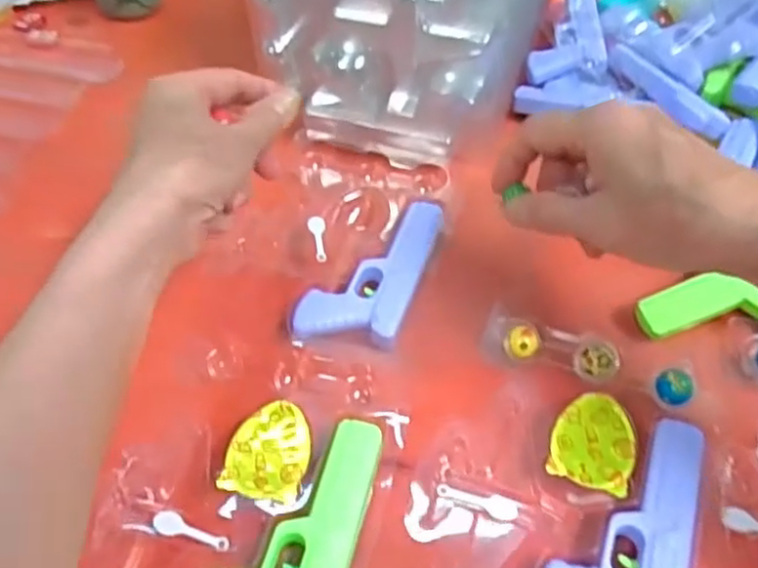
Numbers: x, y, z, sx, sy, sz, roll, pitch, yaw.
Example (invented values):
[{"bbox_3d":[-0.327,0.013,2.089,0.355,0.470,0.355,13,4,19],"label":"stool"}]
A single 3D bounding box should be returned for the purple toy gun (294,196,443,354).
[{"bbox_3d":[-0.002,-0.009,0.421,0.060,0.010,0.115,15,55,14],"label":"purple toy gun"}]

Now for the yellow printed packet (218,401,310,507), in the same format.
[{"bbox_3d":[-0.053,0.084,0.348,0.039,0.013,0.050,8,53,9],"label":"yellow printed packet"}]

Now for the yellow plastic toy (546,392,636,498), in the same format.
[{"bbox_3d":[0.107,0.078,0.346,0.039,0.007,0.049,16,55,15],"label":"yellow plastic toy"}]

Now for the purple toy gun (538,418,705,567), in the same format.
[{"bbox_3d":[0.114,0.110,0.323,0.061,0.011,0.114,17,55,15],"label":"purple toy gun"}]

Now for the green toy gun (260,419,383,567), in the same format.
[{"bbox_3d":[-0.038,0.115,0.325,0.059,0.011,0.114,11,54,12],"label":"green toy gun"}]

